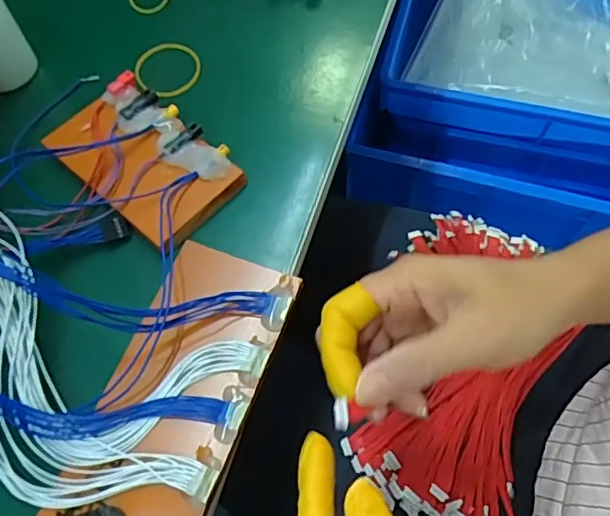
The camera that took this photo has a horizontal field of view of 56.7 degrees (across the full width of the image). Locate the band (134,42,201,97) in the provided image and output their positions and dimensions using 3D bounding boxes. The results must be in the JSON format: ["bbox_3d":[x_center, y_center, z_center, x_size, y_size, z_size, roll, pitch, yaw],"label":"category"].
[{"bbox_3d":[-0.099,-0.136,0.408,0.052,0.006,0.055,-3,59,5],"label":"band"}]

